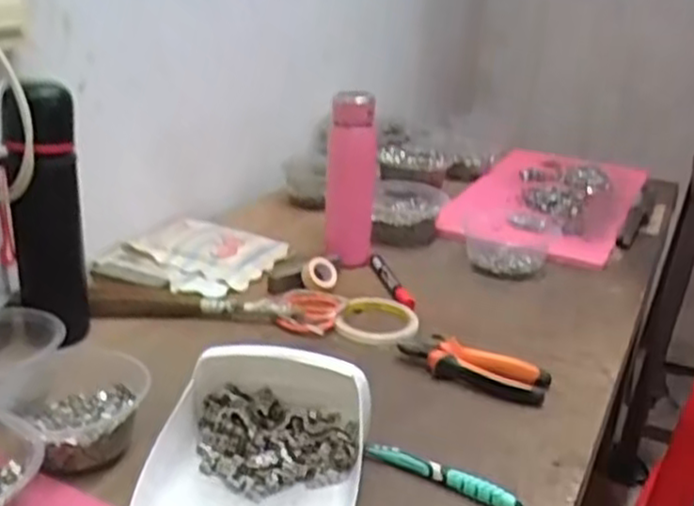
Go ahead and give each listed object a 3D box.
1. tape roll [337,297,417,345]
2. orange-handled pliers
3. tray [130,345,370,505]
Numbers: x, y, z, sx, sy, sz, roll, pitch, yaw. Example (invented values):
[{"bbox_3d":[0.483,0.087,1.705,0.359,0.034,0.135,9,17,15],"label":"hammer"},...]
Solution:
[{"bbox_3d":[0.034,0.077,0.845,0.089,0.015,0.104,9,23,13],"label":"tape roll"},{"bbox_3d":[0.128,0.110,0.749,0.148,0.024,0.052,12,24,20],"label":"orange-handled pliers"},{"bbox_3d":[-0.067,0.141,0.555,0.153,0.081,0.169,6,22,5],"label":"tray"}]

